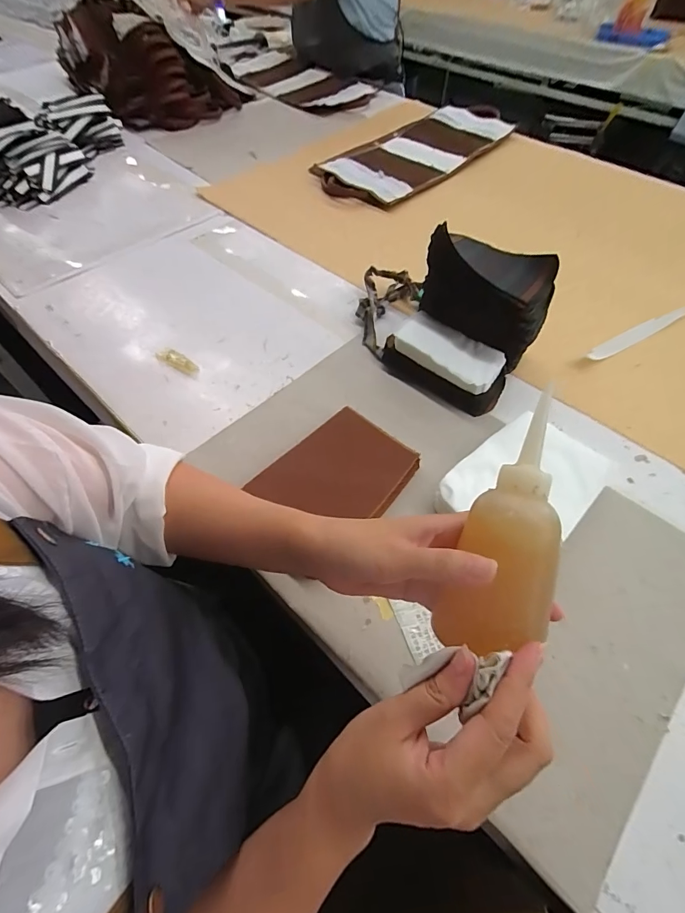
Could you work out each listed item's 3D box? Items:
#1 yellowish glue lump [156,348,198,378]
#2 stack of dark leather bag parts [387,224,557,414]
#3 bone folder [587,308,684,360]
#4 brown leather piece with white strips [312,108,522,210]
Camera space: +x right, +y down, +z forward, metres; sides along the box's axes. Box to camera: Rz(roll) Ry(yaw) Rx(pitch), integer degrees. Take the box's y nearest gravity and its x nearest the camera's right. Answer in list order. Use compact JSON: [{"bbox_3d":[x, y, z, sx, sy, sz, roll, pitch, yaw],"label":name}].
[{"bbox_3d":[-0.250,-0.146,0.616,0.081,0.009,0.022,28,61,17],"label":"yellowish glue lump"},{"bbox_3d":[0.173,-0.188,0.559,0.176,0.150,0.166,33,63,19],"label":"stack of dark leather bag parts"},{"bbox_3d":[0.476,-0.199,0.648,0.214,0.006,0.025,-27,67,-14],"label":"bone folder"},{"bbox_3d":[0.187,-0.773,1.013,0.245,0.027,0.579,39,65,22],"label":"brown leather piece with white strips"}]

